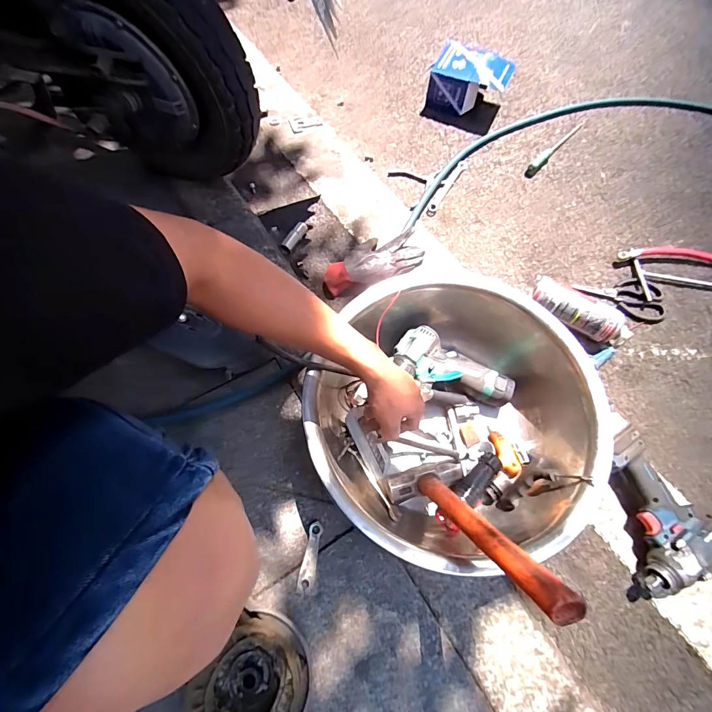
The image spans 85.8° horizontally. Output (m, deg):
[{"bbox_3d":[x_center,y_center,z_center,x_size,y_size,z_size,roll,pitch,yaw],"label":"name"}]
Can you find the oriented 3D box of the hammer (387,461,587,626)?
[{"bbox_3d":[0.135,0.193,0.453,0.111,0.309,0.036,-21,96,-12],"label":"hammer"}]

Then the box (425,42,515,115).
[{"bbox_3d":[0.297,-0.718,1.015,0.193,0.103,0.131,20,66,7],"label":"box"}]

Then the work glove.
[{"bbox_3d":[0.030,-0.191,0.780,0.221,0.039,0.102,-27,69,-14],"label":"work glove"}]

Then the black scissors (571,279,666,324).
[{"bbox_3d":[0.543,-0.124,0.790,0.176,0.007,0.102,10,65,3],"label":"black scissors"}]

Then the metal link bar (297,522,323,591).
[{"bbox_3d":[-0.067,0.294,0.563,0.019,0.014,0.090,11,65,3],"label":"metal link bar"}]

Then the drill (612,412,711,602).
[{"bbox_3d":[0.459,0.226,0.582,0.134,0.072,0.245,-3,65,-4],"label":"drill"}]

